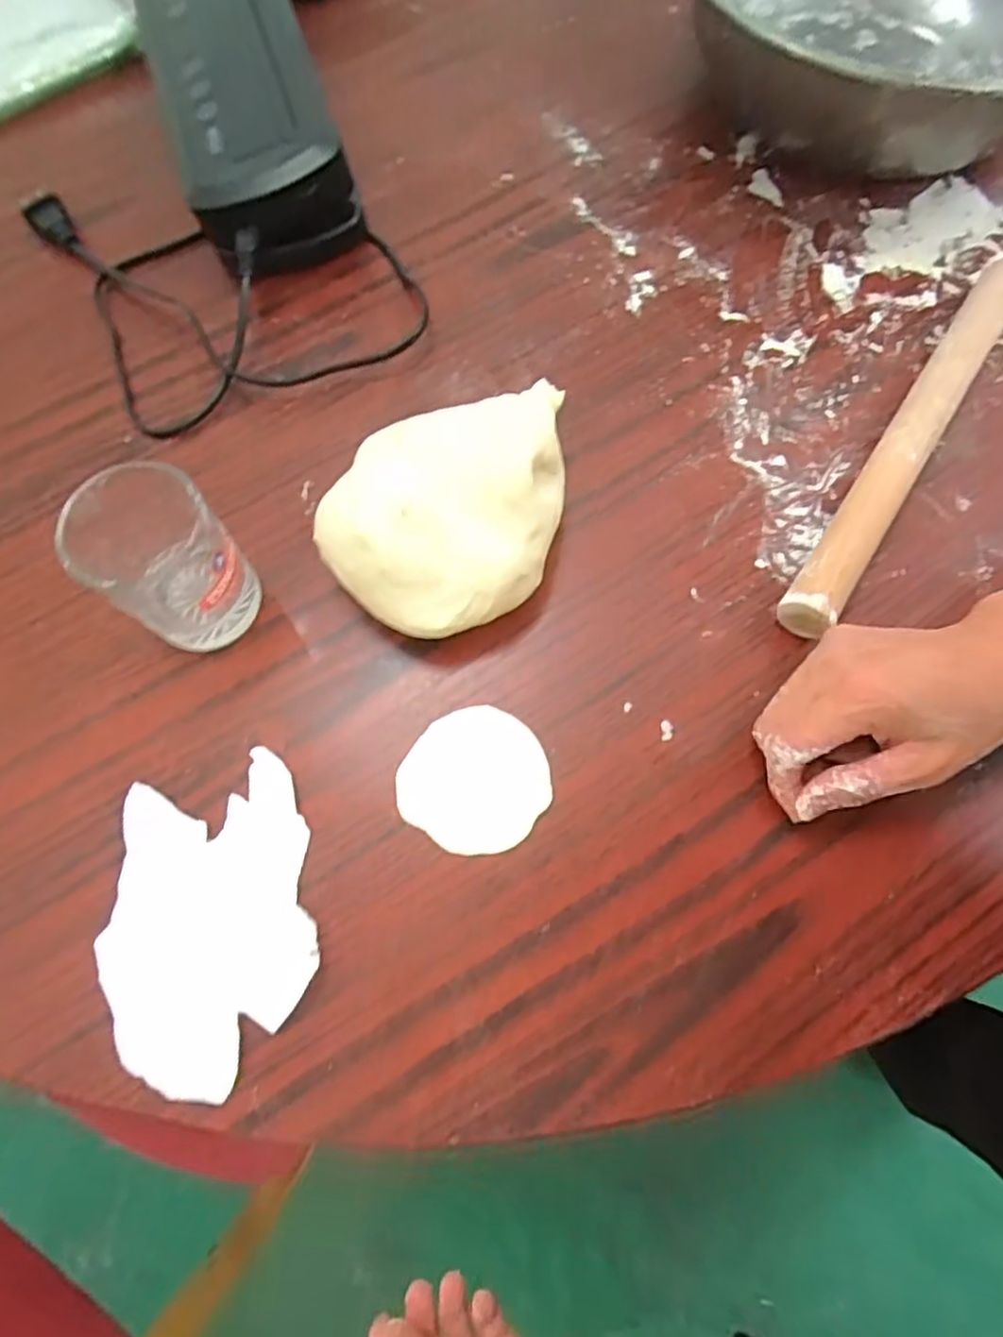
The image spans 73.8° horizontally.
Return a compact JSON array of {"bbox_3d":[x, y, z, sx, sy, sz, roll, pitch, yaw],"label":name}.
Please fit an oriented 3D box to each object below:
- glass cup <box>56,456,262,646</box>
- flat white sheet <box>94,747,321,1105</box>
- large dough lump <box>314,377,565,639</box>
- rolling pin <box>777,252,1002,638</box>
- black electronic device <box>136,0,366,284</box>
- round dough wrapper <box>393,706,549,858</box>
[{"bbox_3d":[-0.168,-0.053,0.340,0.065,0.087,0.062,-1,71,2],"label":"glass cup"},{"bbox_3d":[-0.136,0.116,0.312,0.092,0.026,0.138,-14,71,-2],"label":"flat white sheet"},{"bbox_3d":[-0.021,-0.091,0.361,0.108,0.064,0.155,22,73,9],"label":"large dough lump"},{"bbox_3d":[0.236,-0.135,0.385,0.027,0.029,0.281,32,76,12],"label":"rolling pin"},{"bbox_3d":[-0.189,-0.424,0.481,0.112,0.061,0.348,-18,72,-4],"label":"black electronic device"},{"bbox_3d":[-0.013,0.056,0.341,0.072,0.004,0.073,-1,71,2],"label":"round dough wrapper"}]

